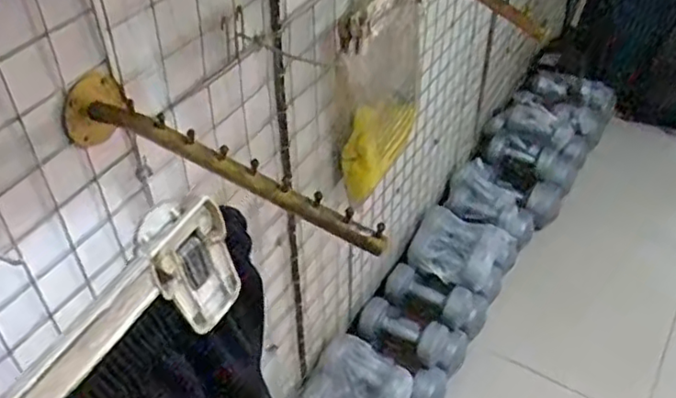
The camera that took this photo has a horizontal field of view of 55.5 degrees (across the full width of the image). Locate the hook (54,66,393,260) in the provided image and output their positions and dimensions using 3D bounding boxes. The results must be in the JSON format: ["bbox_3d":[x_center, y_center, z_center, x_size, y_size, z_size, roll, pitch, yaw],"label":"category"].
[{"bbox_3d":[-0.093,-0.036,0.554,0.293,0.076,0.057,17,46,17],"label":"hook"}]

